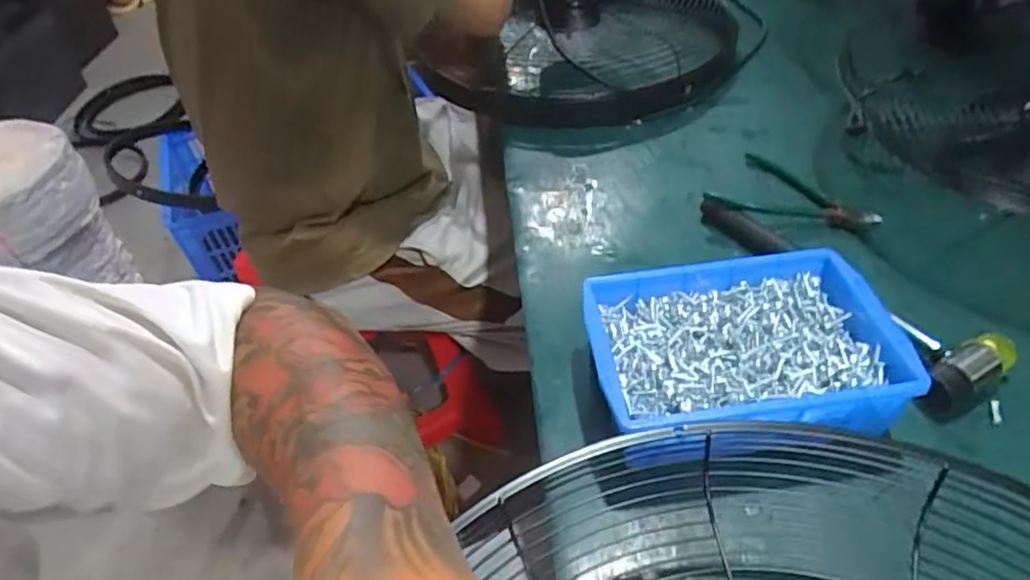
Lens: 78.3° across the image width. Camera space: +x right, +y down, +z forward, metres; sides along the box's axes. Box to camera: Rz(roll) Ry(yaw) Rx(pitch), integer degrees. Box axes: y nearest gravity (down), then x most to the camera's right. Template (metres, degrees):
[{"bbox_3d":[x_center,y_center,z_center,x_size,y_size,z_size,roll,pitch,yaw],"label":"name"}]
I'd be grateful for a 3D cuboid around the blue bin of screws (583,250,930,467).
[{"bbox_3d":[0.156,0.050,0.442,0.203,0.060,0.144,-7,44,1],"label":"blue bin of screws"}]

